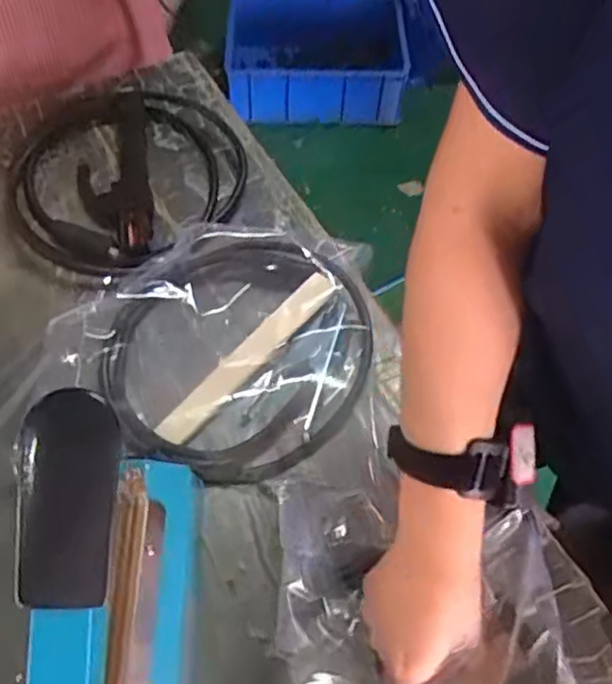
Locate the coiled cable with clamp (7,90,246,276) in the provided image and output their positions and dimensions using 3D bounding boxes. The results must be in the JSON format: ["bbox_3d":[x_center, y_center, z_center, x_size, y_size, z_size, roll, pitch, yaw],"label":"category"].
[{"bbox_3d":[-0.178,-0.172,0.687,0.231,0.030,0.238,-8,60,-8],"label":"coiled cable with clamp"}]

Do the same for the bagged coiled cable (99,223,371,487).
[{"bbox_3d":[-0.057,-0.004,0.598,0.219,0.032,0.242,2,59,-2],"label":"bagged coiled cable"}]

